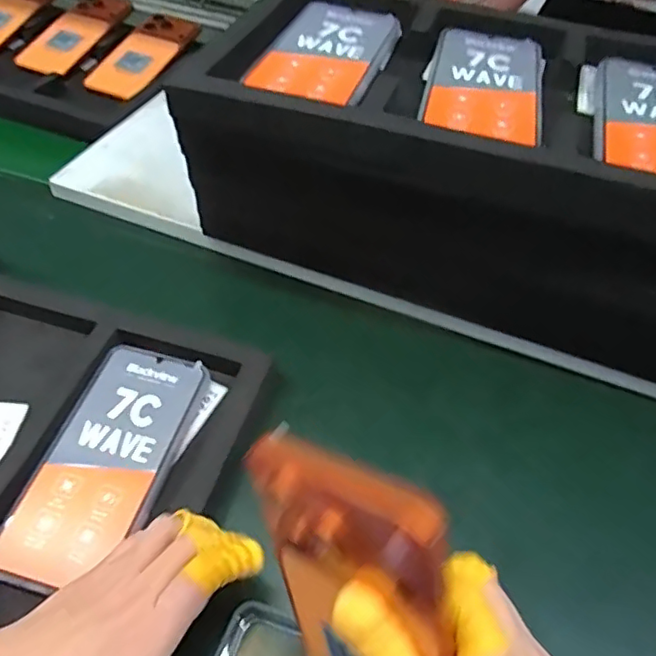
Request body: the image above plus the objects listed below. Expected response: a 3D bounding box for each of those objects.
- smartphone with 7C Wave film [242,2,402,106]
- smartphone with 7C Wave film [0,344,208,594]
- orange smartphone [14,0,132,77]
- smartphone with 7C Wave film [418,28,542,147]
[{"bbox_3d":[0.001,-0.202,0.426,0.081,0.008,0.158,16,50,9],"label":"smartphone with 7C Wave film"},{"bbox_3d":[-0.143,0.085,0.377,0.079,0.006,0.163,18,55,11],"label":"smartphone with 7C Wave film"},{"bbox_3d":[-0.322,-0.382,0.753,0.088,0.015,0.166,25,66,16],"label":"orange smartphone"},{"bbox_3d":[0.112,-0.177,0.412,0.076,0.008,0.146,13,49,7],"label":"smartphone with 7C Wave film"}]

